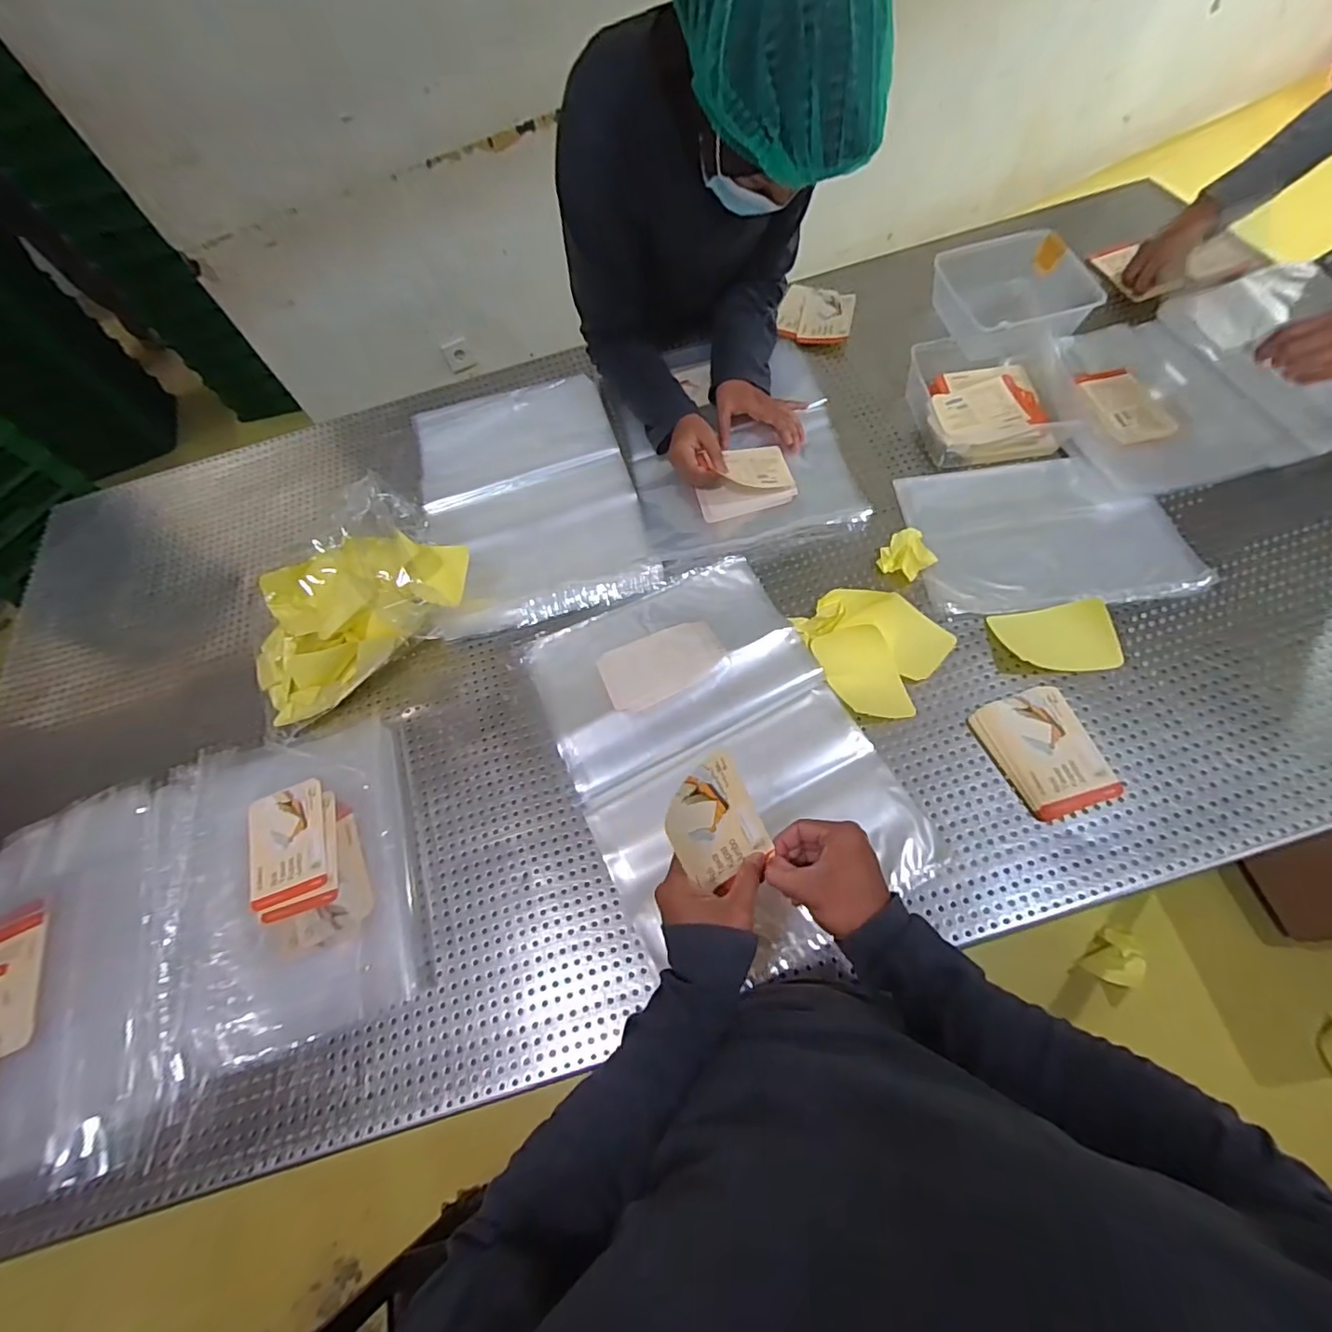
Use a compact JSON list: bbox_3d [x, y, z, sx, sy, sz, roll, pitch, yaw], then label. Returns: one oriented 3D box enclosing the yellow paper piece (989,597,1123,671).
[{"bbox_3d":[0.459,-0.030,0.667,0.124,0.014,0.081,-10,77,14],"label":"yellow paper piece"}]

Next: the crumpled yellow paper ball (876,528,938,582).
[{"bbox_3d":[0.309,-0.141,0.732,0.061,0.028,0.058,-1,65,3],"label":"crumpled yellow paper ball"}]

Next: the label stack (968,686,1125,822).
[{"bbox_3d":[0.414,0.093,0.620,0.104,0.016,0.134,-17,65,-5],"label":"label stack"}]

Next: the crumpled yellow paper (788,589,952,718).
[{"bbox_3d":[0.251,-0.028,0.690,0.155,0.033,0.172,-40,69,-15],"label":"crumpled yellow paper"}]

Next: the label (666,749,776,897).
[{"bbox_3d":[0.040,0.127,0.448,0.081,0.111,0.014,-38,31,-26],"label":"label"}]

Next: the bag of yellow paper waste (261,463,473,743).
[{"bbox_3d":[-0.400,-0.077,0.710,0.196,0.126,0.336,28,71,19],"label":"bag of yellow paper waste"}]

